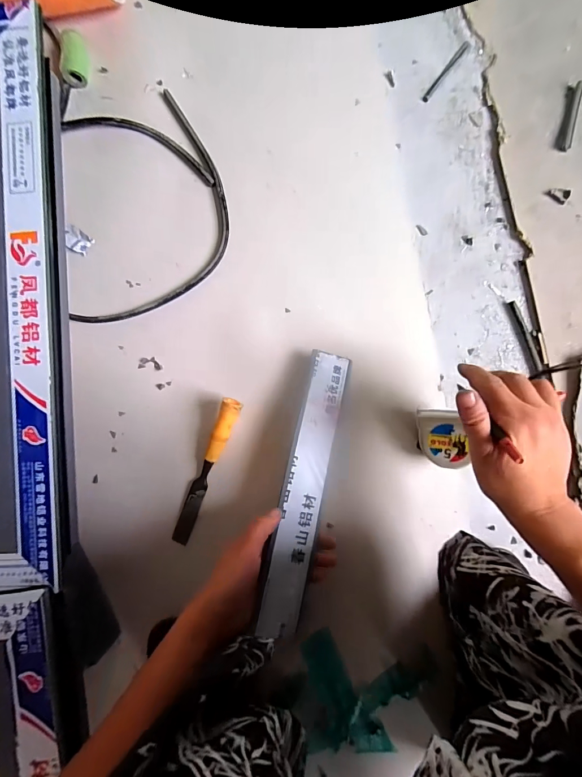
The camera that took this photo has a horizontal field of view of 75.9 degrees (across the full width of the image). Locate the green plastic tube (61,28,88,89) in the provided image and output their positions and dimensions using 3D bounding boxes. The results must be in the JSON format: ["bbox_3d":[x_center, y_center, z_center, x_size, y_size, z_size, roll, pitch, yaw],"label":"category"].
[{"bbox_3d":[-0.286,-0.436,0.497,0.030,0.026,0.066,-3,88,3],"label":"green plastic tube"}]

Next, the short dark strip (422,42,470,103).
[{"bbox_3d":[0.201,-0.409,0.481,0.007,0.004,0.095,37,90,4],"label":"short dark strip"}]

